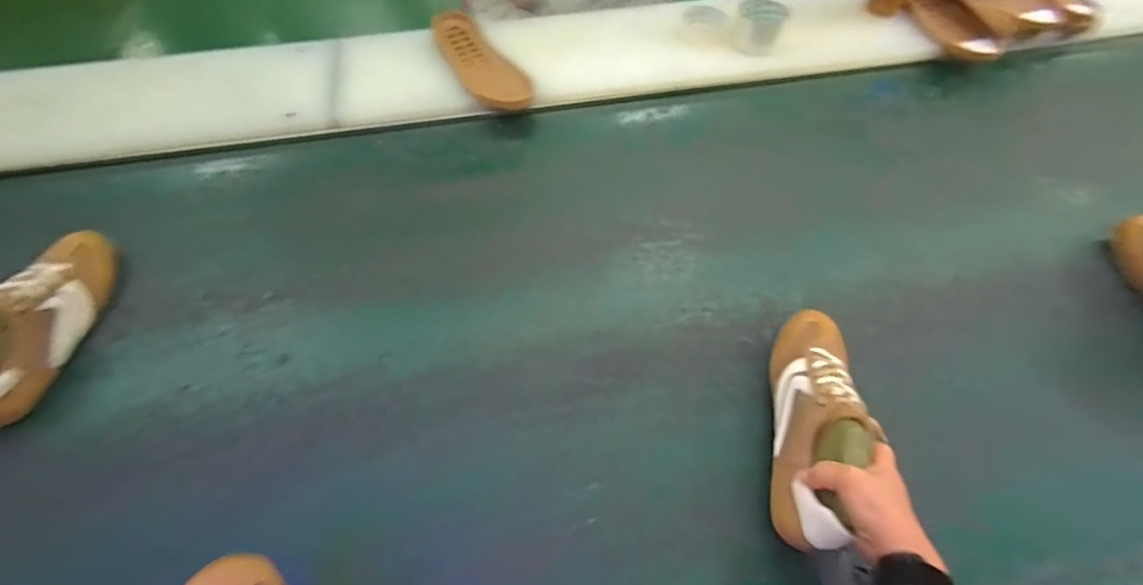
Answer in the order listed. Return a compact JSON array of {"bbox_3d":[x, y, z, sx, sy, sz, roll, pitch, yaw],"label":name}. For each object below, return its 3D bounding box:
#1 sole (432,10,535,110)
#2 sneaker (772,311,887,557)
[{"bbox_3d":[-0.173,-0.416,0.940,0.092,0.024,0.249,-39,76,-10],"label":"sole"},{"bbox_3d":[0.265,0.130,0.562,0.084,0.082,0.274,14,53,8],"label":"sneaker"}]

